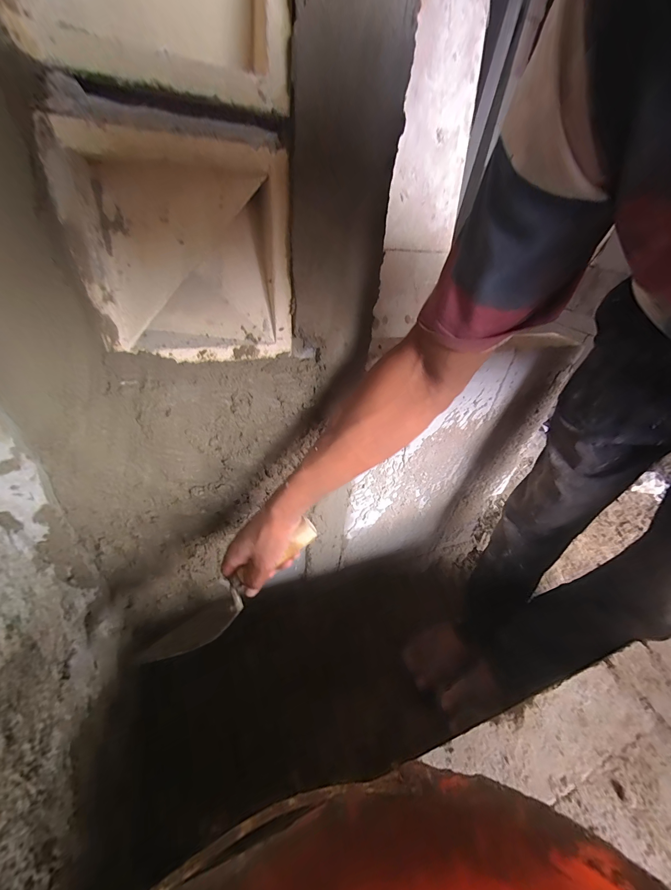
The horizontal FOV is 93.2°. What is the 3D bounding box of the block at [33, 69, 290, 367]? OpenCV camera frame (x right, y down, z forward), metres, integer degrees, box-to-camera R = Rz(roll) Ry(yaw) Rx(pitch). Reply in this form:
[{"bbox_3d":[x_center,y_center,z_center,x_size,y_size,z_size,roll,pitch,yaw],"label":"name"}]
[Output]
[{"bbox_3d":[-0.142,-0.192,0.318,0.190,0.198,0.060,-7,40,-17],"label":"block"}]

